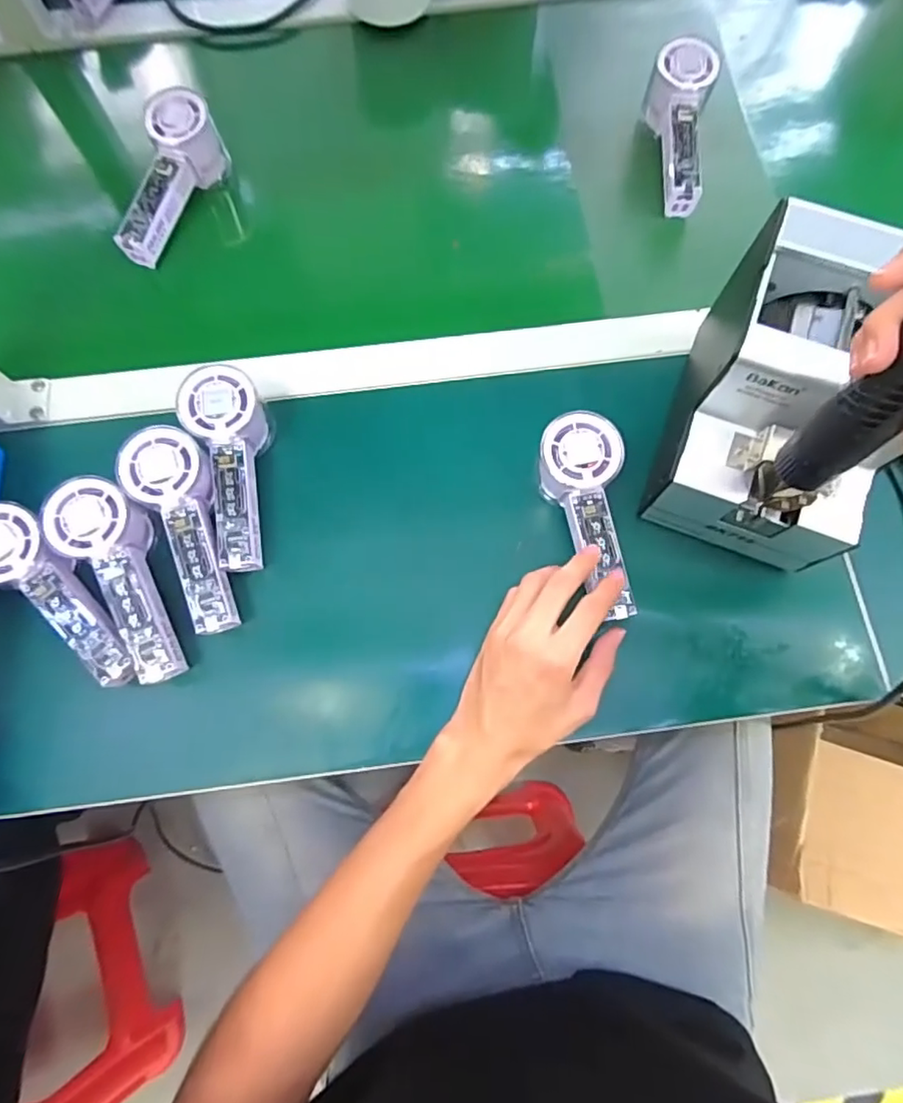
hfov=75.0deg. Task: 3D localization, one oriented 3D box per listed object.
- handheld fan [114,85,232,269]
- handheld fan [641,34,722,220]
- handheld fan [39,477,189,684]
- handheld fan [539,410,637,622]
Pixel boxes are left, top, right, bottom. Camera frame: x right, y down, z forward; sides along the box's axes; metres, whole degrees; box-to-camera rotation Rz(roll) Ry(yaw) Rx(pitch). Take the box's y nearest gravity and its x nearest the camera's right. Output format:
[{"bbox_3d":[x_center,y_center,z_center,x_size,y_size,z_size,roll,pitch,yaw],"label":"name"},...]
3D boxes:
[{"bbox_3d":[-0.257,-0.329,0.534,0.041,0.067,0.146,20,87,6],"label":"handheld fan"},{"bbox_3d":[0.213,-0.389,0.553,0.052,0.049,0.154,0,87,0],"label":"handheld fan"},{"bbox_3d":[-0.227,0.019,0.414,0.055,0.030,0.148,-25,90,-7],"label":"handheld fan"},{"bbox_3d":[0.101,-0.026,0.429,0.057,0.037,0.145,-12,89,-3],"label":"handheld fan"}]

